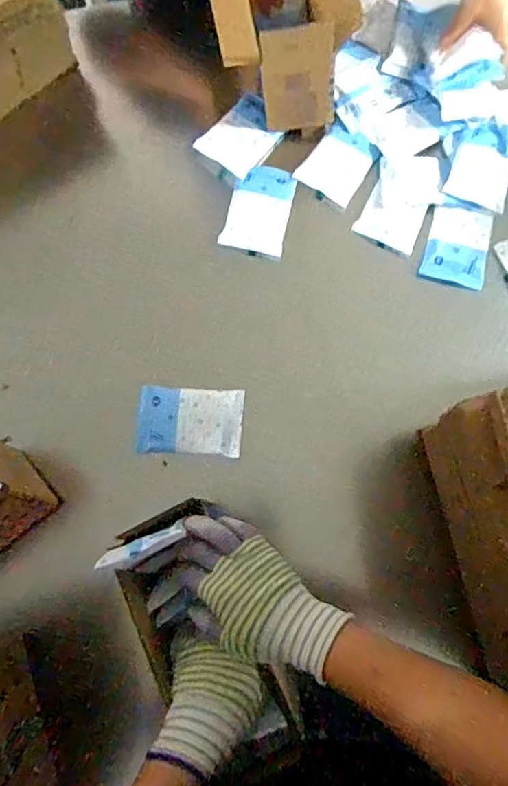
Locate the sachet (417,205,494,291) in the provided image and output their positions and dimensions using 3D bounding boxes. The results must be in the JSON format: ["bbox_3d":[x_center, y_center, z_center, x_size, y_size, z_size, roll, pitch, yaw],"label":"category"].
[{"bbox_3d":[0.281,-0.202,0.747,0.085,0.023,0.101,12,79,3],"label":"sachet"}]

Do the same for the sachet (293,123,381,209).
[{"bbox_3d":[0.124,-0.334,0.789,0.089,0.011,0.106,33,81,7],"label":"sachet"}]

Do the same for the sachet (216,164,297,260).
[{"bbox_3d":[0.008,-0.260,0.763,0.083,0.012,0.132,12,79,3],"label":"sachet"}]

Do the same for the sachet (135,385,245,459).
[{"bbox_3d":[-0.083,0.036,0.698,0.134,0.019,0.084,4,79,1],"label":"sachet"}]

